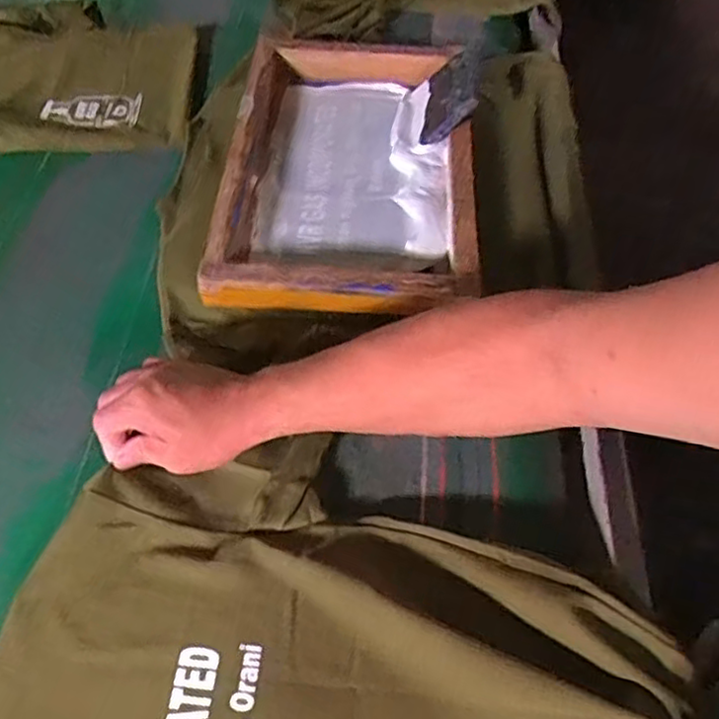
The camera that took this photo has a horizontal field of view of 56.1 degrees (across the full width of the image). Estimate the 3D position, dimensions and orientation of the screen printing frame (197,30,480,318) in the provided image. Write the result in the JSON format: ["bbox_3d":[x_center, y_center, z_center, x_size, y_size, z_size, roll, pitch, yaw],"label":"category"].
[{"bbox_3d":[-0.004,-0.235,0.793,0.289,0.068,0.433,3,54,2],"label":"screen printing frame"}]

